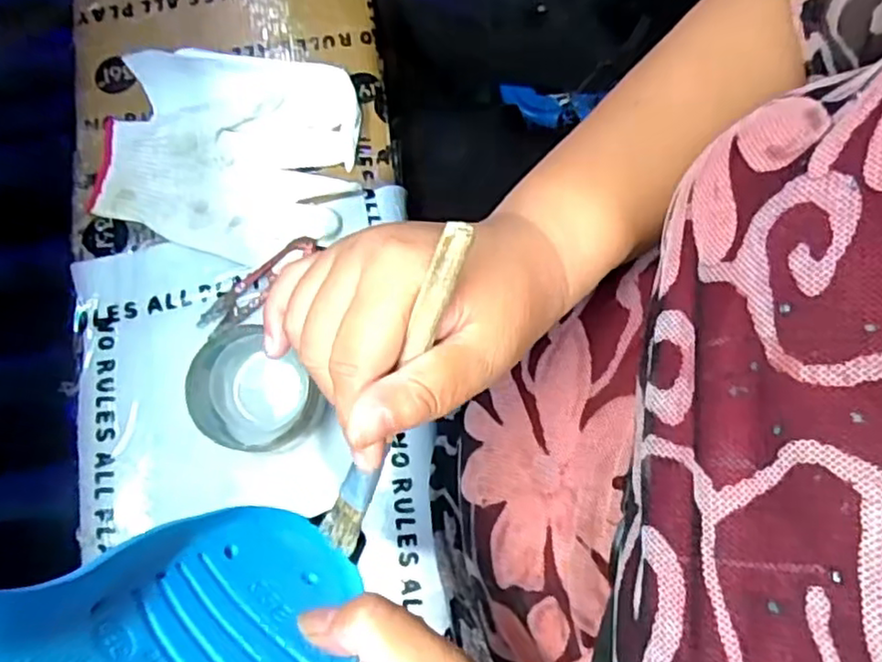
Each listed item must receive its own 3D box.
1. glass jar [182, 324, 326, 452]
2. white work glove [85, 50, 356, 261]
[{"bbox_3d":[-0.120,0.041,0.445,0.082,0.055,0.078,0,78,1],"label":"glass jar"},{"bbox_3d":[-0.163,-0.133,0.501,0.186,0.041,0.148,3,78,2],"label":"white work glove"}]

